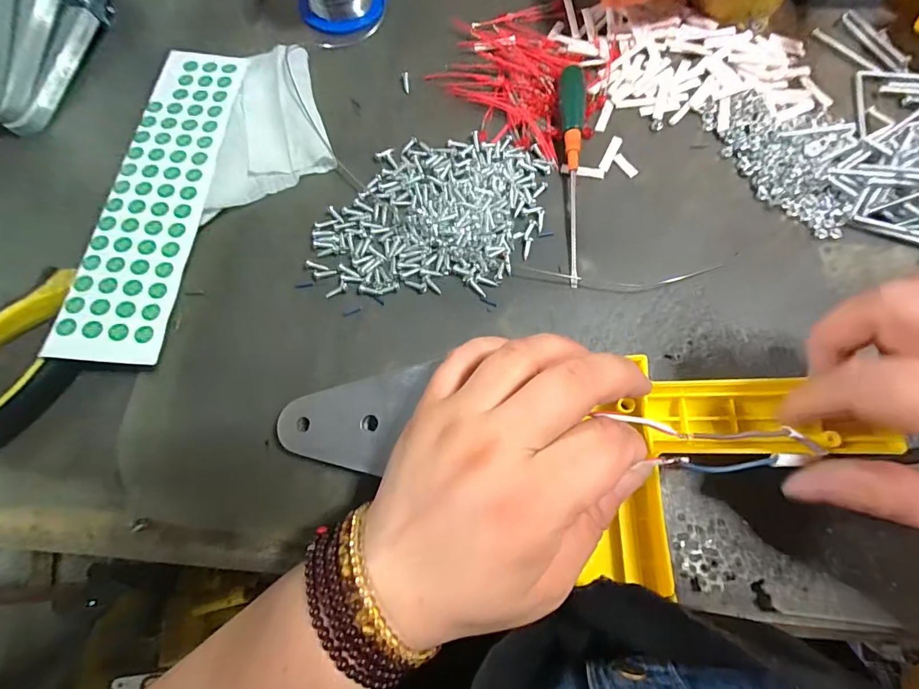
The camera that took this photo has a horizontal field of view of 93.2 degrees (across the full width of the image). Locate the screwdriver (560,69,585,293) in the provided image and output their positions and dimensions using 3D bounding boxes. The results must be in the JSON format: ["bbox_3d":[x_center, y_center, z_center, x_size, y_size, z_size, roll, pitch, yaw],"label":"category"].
[{"bbox_3d":[0.071,-0.109,0.269,0.016,0.013,0.150,3,75,2],"label":"screwdriver"}]

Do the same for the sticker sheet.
[{"bbox_3d":[-0.183,-0.095,0.265,0.056,0.006,0.221,5,70,-2],"label":"sticker sheet"}]

